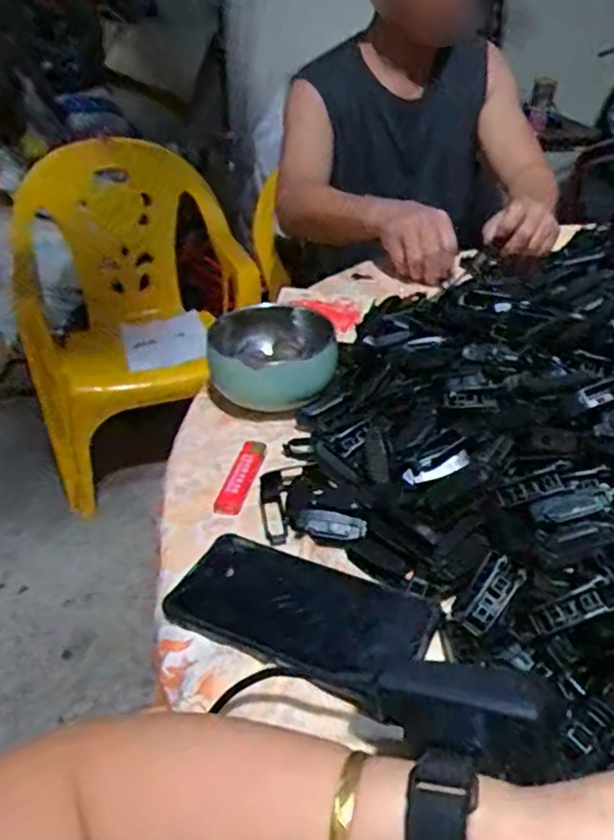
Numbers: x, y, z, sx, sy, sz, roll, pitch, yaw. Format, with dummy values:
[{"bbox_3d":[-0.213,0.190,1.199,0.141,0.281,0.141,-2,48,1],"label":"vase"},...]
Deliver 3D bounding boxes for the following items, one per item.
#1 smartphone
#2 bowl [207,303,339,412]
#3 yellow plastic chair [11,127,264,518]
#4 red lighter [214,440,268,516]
[{"bbox_3d":[-0.006,0.121,0.401,0.161,0.013,0.076,16,39,25],"label":"smartphone"},{"bbox_3d":[-0.031,-0.053,0.591,0.113,0.068,0.125,-9,35,-8],"label":"bowl"},{"bbox_3d":[-0.463,-0.298,1.658,0.542,0.783,0.694,-17,37,-18],"label":"yellow plastic chair"},{"bbox_3d":[-0.052,0.045,0.511,0.021,0.010,0.081,5,36,12],"label":"red lighter"}]

